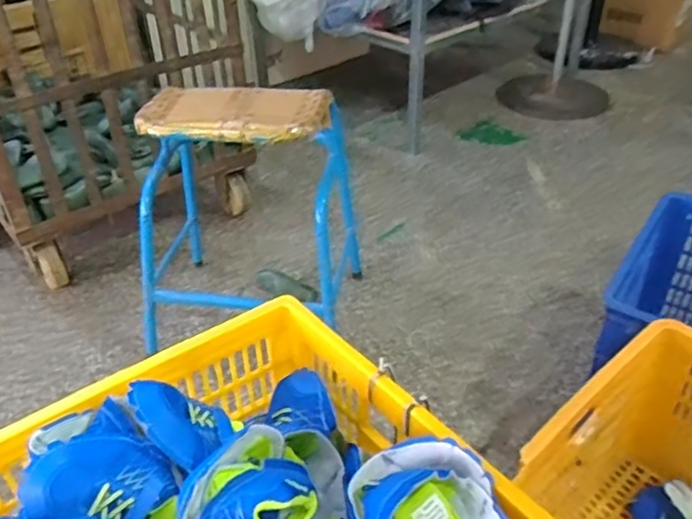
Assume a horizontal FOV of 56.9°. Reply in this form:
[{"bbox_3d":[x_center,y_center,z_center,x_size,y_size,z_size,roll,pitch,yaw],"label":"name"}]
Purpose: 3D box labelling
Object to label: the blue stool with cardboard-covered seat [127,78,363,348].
[{"bbox_3d":[-0.194,-0.082,1.274,0.391,0.503,0.338,4,37,6],"label":"blue stool with cardboard-covered seat"}]

